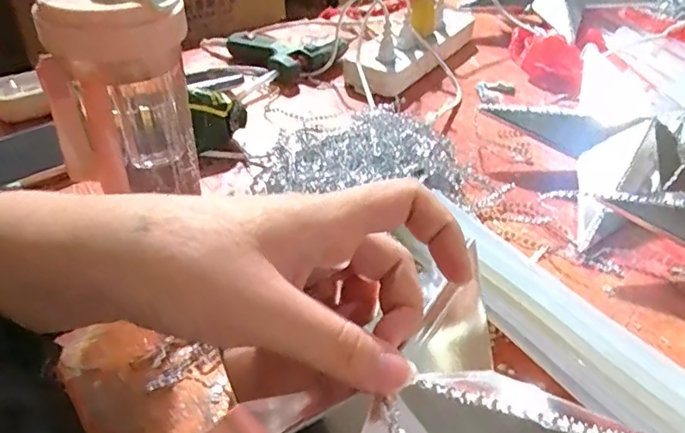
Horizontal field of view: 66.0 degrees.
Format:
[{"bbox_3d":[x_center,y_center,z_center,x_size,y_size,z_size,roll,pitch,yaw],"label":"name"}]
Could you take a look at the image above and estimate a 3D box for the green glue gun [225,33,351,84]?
[{"bbox_3d":[-0.065,-0.201,0.644,0.124,0.038,0.094,33,49,31],"label":"green glue gun"}]

